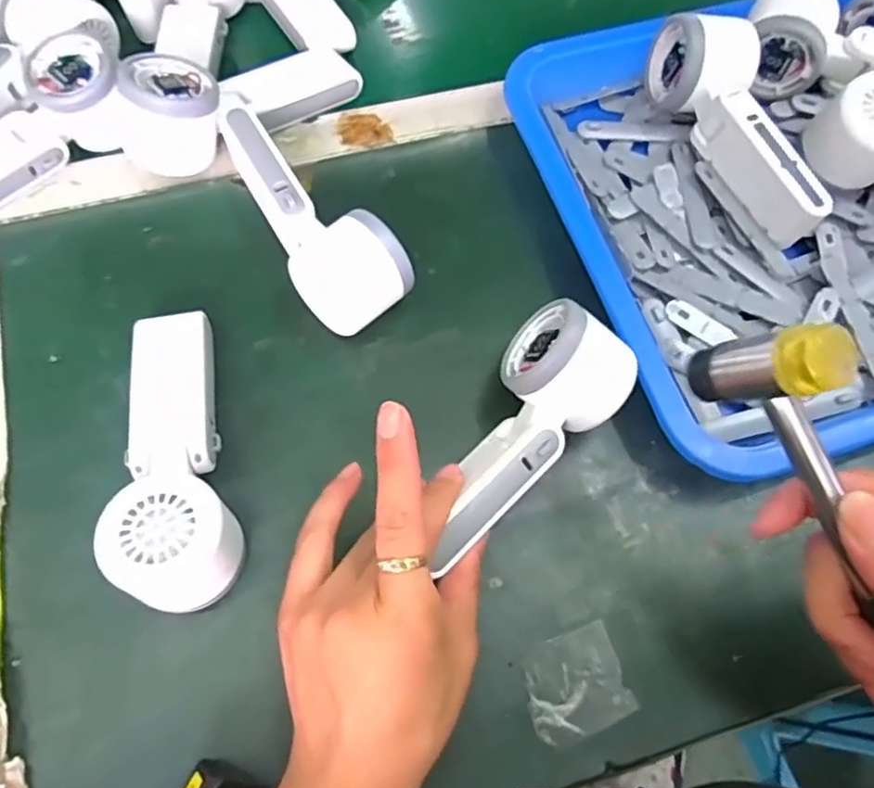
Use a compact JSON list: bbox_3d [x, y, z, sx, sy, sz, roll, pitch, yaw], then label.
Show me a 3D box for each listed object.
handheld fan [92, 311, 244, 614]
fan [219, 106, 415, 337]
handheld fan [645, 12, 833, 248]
[{"bbox_3d":[-0.141,0.029,0.340,0.055,0.051,0.164,-13,67,-9],"label":"handheld fan"},{"bbox_3d":[-0.077,-0.114,0.399,0.060,0.054,0.171,-26,69,-14],"label":"fan"},{"bbox_3d":[0.194,-0.176,0.414,0.048,0.059,0.160,-17,67,-10],"label":"handheld fan"}]

